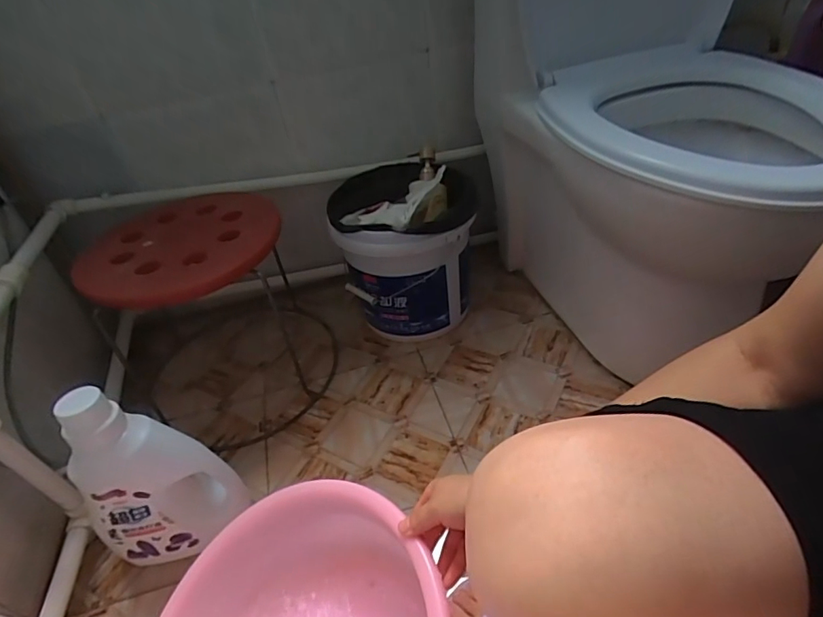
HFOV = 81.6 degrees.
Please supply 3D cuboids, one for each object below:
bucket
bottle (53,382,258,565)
[{"bbox_3d":[-0.005,-0.112,0.946,0.254,0.294,0.279,-6,39,5],"label":"bucket"},{"bbox_3d":[-0.325,0.217,0.598,0.166,0.285,0.084,-8,39,3],"label":"bottle"}]

